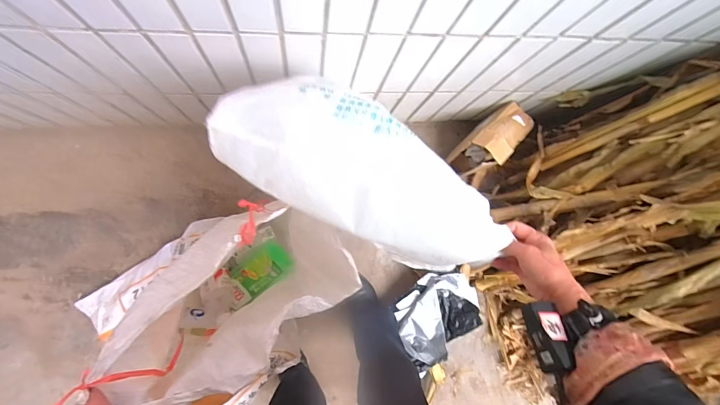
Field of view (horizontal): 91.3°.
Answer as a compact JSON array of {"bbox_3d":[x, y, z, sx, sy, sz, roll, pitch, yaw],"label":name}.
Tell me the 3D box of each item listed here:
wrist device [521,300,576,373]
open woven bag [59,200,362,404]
[{"bbox_3d":[0.193,0.138,0.364,0.029,0.022,0.067,1,57,-8],"label":"wrist device"},{"bbox_3d":[-0.206,0.145,0.620,0.374,0.457,0.220,-36,91,-9],"label":"open woven bag"}]

